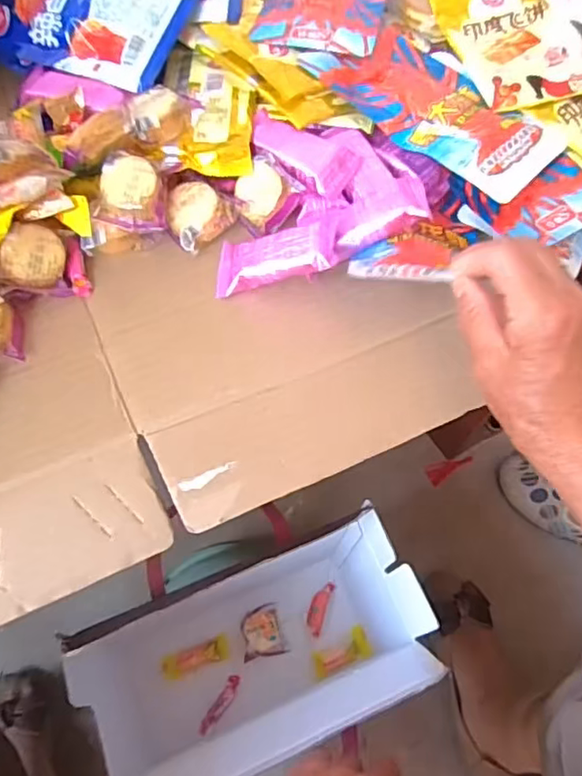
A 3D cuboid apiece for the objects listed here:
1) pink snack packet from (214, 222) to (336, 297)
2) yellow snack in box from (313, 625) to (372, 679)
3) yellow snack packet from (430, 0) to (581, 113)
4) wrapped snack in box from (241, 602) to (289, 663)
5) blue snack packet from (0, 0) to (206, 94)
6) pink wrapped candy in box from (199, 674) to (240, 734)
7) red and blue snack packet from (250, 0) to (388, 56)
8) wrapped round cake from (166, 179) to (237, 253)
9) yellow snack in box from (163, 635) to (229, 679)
[{"bbox_3d":[-0.011,-0.089,0.405,0.087,0.019,0.038,-10,59,22],"label":"pink snack packet"},{"bbox_3d":[0.057,0.295,0.650,0.068,0.012,0.032,-23,65,-14],"label":"yellow snack in box"},{"bbox_3d":[0.189,-0.295,0.485,0.107,0.027,0.146,-14,63,-10],"label":"yellow snack packet"},{"bbox_3d":[-0.032,0.271,0.654,0.044,0.029,0.053,-11,63,-8],"label":"wrapped snack in box"},{"bbox_3d":[-0.159,-0.304,0.465,0.156,0.030,0.120,22,82,12],"label":"blue snack packet"},{"bbox_3d":[-0.075,0.338,0.627,0.016,0.005,0.064,31,65,13],"label":"pink wrapped candy in box"},{"bbox_3d":[0.033,-0.334,0.498,0.096,0.011,0.161,11,62,3],"label":"red and blue snack packet"},{"bbox_3d":[-0.069,-0.126,0.427,0.046,0.024,0.046,-1,79,5],"label":"wrapped round cake"},{"bbox_3d":[-0.105,0.298,0.647,0.075,0.009,0.024,-16,64,-11],"label":"yellow snack in box"}]

